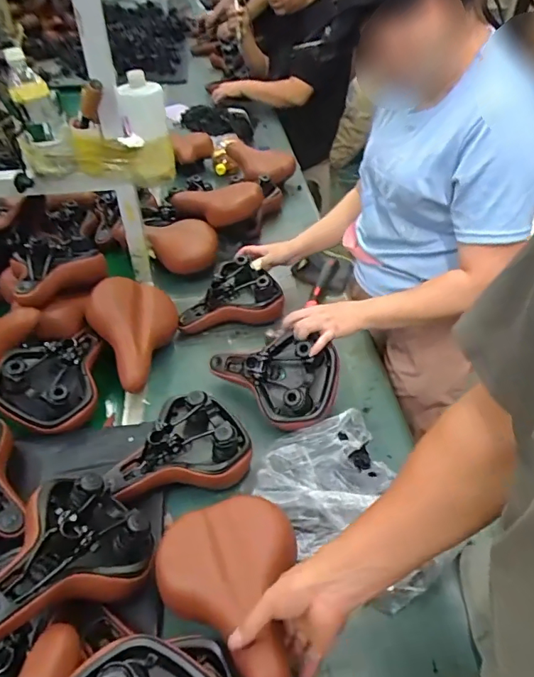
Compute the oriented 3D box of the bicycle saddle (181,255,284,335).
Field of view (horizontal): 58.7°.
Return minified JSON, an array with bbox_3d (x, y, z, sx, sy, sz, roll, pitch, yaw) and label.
[{"bbox_3d":[-0.088,-0.102,1.124,0.238,0.100,0.150,-8,43,-8],"label":"bicycle saddle"}]

